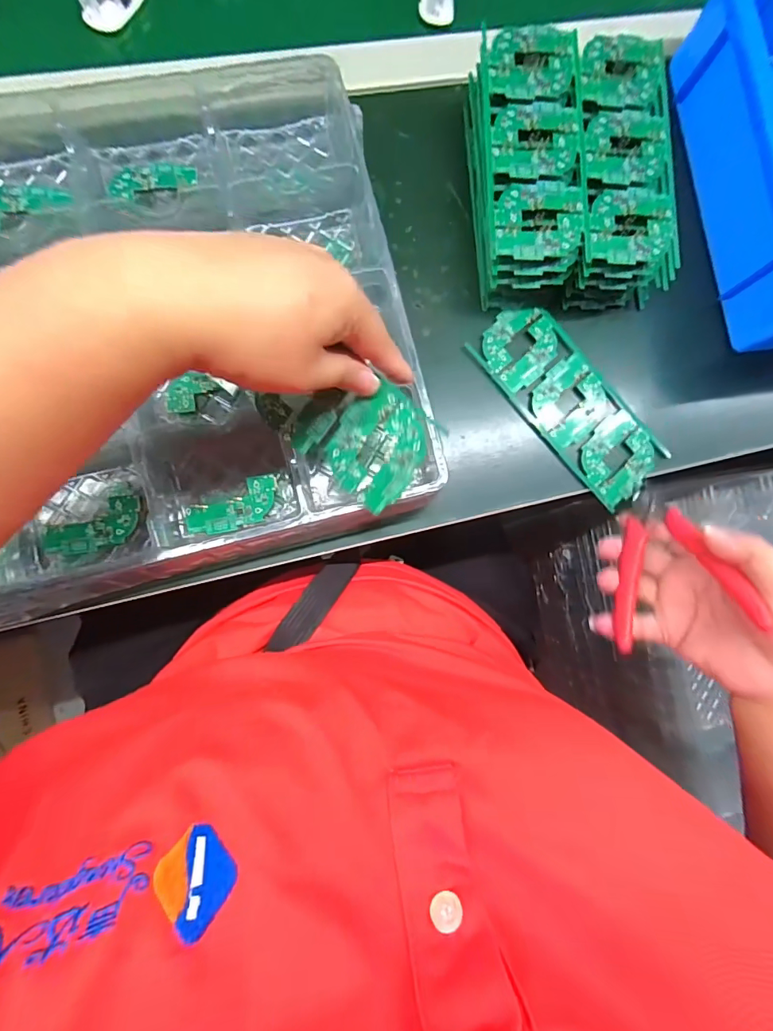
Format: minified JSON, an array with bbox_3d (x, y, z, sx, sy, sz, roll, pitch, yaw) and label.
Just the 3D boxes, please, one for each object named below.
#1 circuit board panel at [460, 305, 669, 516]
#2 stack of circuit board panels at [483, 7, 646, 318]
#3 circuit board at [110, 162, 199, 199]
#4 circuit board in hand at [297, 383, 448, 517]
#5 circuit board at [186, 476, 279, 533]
[{"bbox_3d":[0.143,-0.088,0.346,0.068,0.008,0.166,-41,90,-8],"label":"circuit board panel"},{"bbox_3d":[0.169,-0.250,0.334,0.078,0.053,0.170,-2,85,-6],"label":"stack of circuit board panels"},{"bbox_3d":[-0.163,-0.236,0.312,0.058,0.006,0.023,-12,86,-7],"label":"circuit board"},{"bbox_3d":[-0.010,-0.045,0.265,0.068,0.005,0.063,40,103,2],"label":"circuit board in hand"},{"bbox_3d":[-0.103,-0.005,0.300,0.063,0.004,0.028,-19,87,-7],"label":"circuit board"}]

